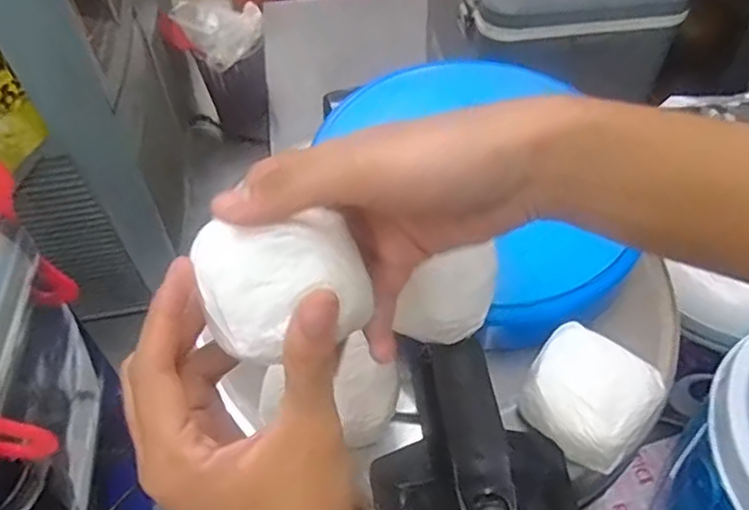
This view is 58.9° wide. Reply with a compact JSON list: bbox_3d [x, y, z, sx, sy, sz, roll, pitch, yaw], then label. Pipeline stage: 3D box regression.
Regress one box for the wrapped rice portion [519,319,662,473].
[{"bbox_3d":[0.130,0.087,0.406,0.071,0.043,0.066,28,58,22],"label":"wrapped rice portion"}]

